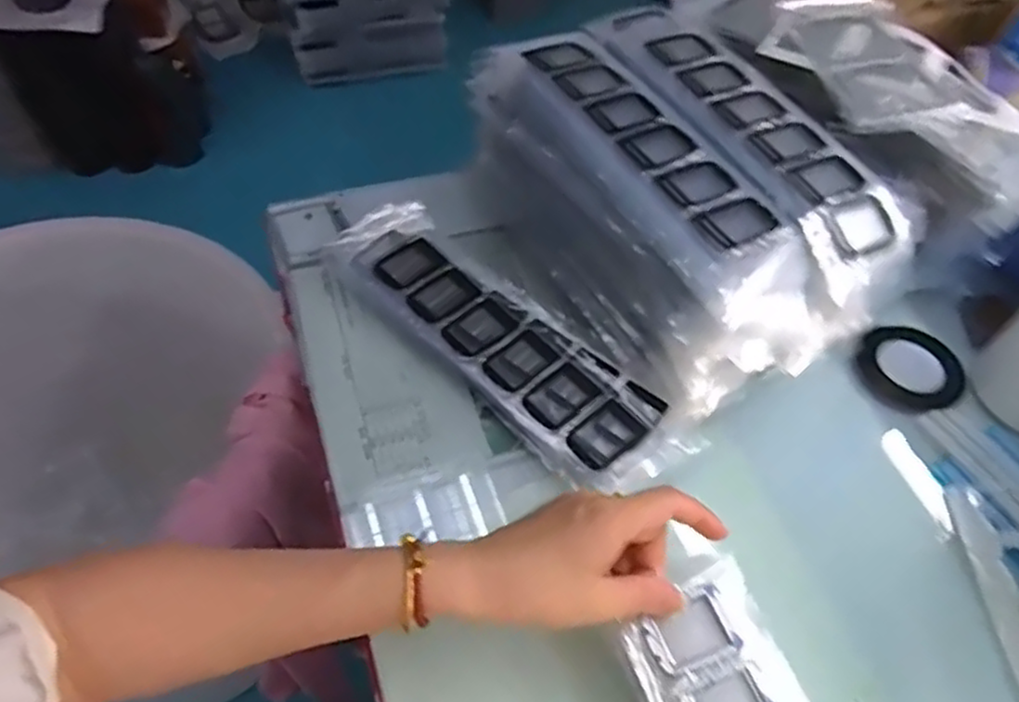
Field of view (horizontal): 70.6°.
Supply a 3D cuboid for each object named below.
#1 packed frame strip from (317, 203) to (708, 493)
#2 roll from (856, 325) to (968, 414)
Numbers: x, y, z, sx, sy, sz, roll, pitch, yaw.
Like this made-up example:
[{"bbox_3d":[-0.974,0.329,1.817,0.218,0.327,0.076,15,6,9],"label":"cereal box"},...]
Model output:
[{"bbox_3d":[-0.012,-0.010,0.533,0.303,0.031,0.093,39,60,22],"label":"packed frame strip"},{"bbox_3d":[0.308,0.013,0.553,0.067,0.022,0.073,2,53,-3],"label":"roll"}]

